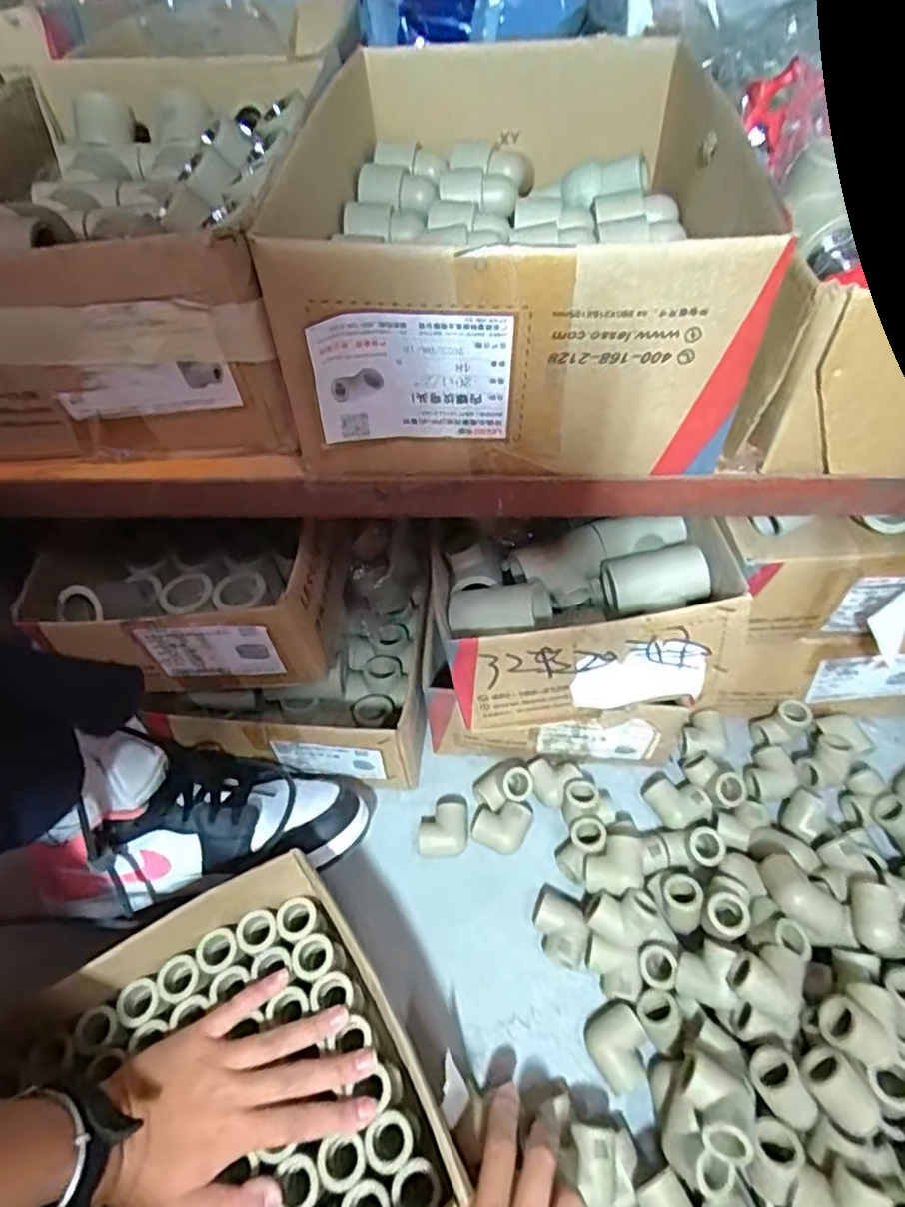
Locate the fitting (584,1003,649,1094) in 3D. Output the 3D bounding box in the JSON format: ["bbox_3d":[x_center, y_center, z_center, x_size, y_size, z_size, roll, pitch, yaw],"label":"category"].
[{"bbox_3d":[0.117,0.313,0.454,0.040,0.027,0.046,-23,55,-14],"label":"fitting"}]

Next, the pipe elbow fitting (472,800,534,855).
[{"bbox_3d":[0.042,0.189,0.549,0.044,0.026,0.036,15,55,14],"label":"pipe elbow fitting"}]

